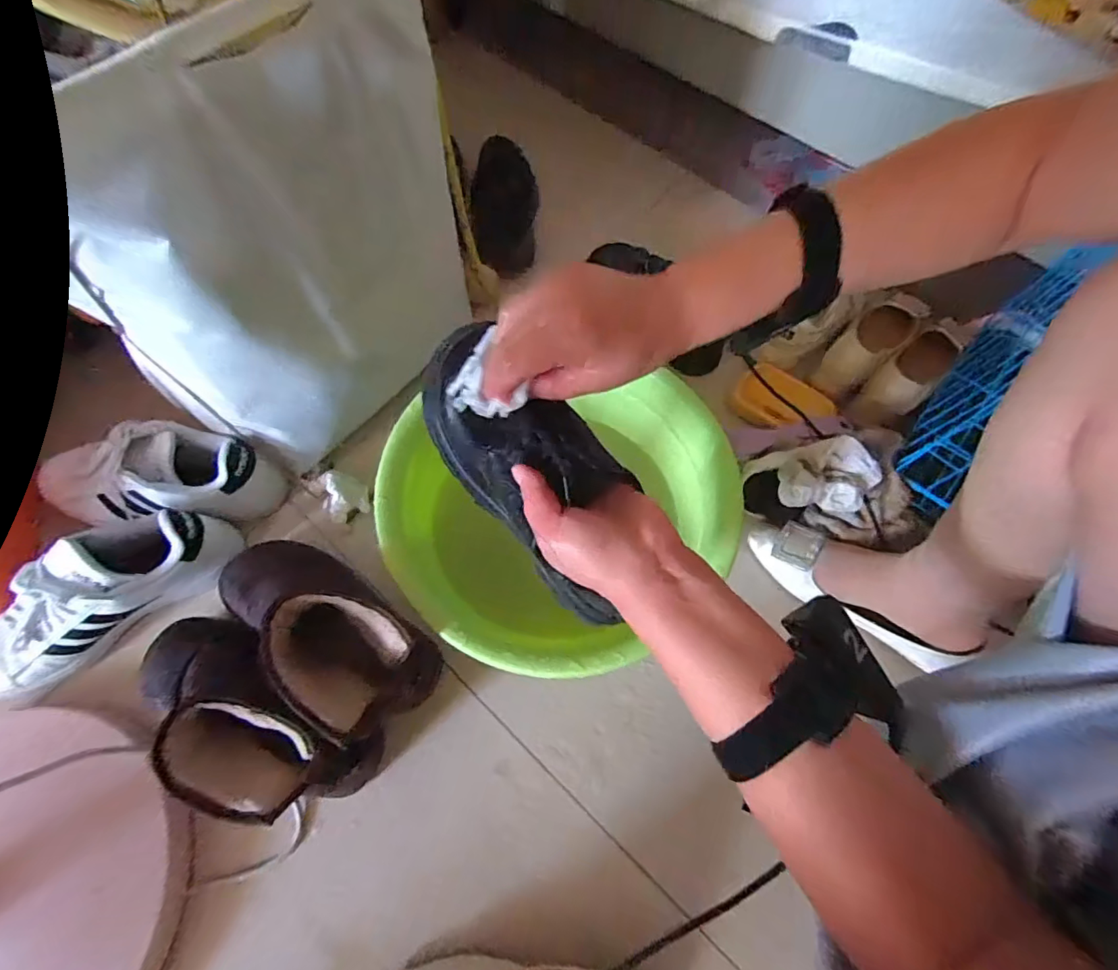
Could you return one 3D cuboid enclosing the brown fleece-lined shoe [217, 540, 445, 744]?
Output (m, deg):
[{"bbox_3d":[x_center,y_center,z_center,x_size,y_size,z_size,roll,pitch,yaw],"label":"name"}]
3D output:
[{"bbox_3d":[-0.241,0.132,0.510,0.242,0.182,0.102,35,69,13],"label":"brown fleece-lined shoe"}]

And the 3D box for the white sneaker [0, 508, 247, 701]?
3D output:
[{"bbox_3d":[-0.508,0.110,0.541,0.276,0.094,0.117,-39,73,-18],"label":"white sneaker"}]

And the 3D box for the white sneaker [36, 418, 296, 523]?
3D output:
[{"bbox_3d":[-0.470,-0.014,0.599,0.262,0.082,0.092,-3,66,-4],"label":"white sneaker"}]

